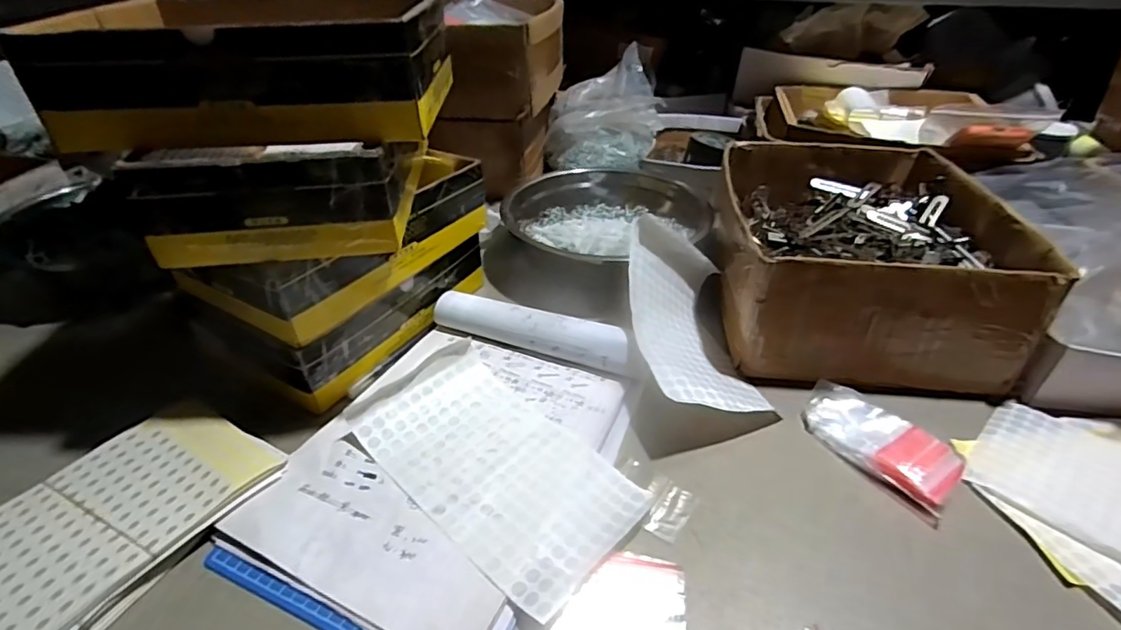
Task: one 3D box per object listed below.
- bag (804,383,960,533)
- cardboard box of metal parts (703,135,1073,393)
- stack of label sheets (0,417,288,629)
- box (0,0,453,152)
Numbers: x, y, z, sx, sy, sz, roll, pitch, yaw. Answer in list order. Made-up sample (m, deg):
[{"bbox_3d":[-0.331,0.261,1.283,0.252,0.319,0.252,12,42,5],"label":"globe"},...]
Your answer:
[{"bbox_3d":[0.256,0.101,0.454,0.065,0.018,0.127,-24,43,-28],"label":"bag"},{"bbox_3d":[0.305,-0.077,0.599,0.255,0.114,0.324,3,37,4],"label":"cardboard box of metal parts"},{"bbox_3d":[-0.324,0.157,0.361,0.128,0.027,0.245,18,40,22],"label":"stack of label sheets"},{"bbox_3d":[-0.218,-0.197,0.427,0.247,0.075,0.188,0,36,1],"label":"box"}]

